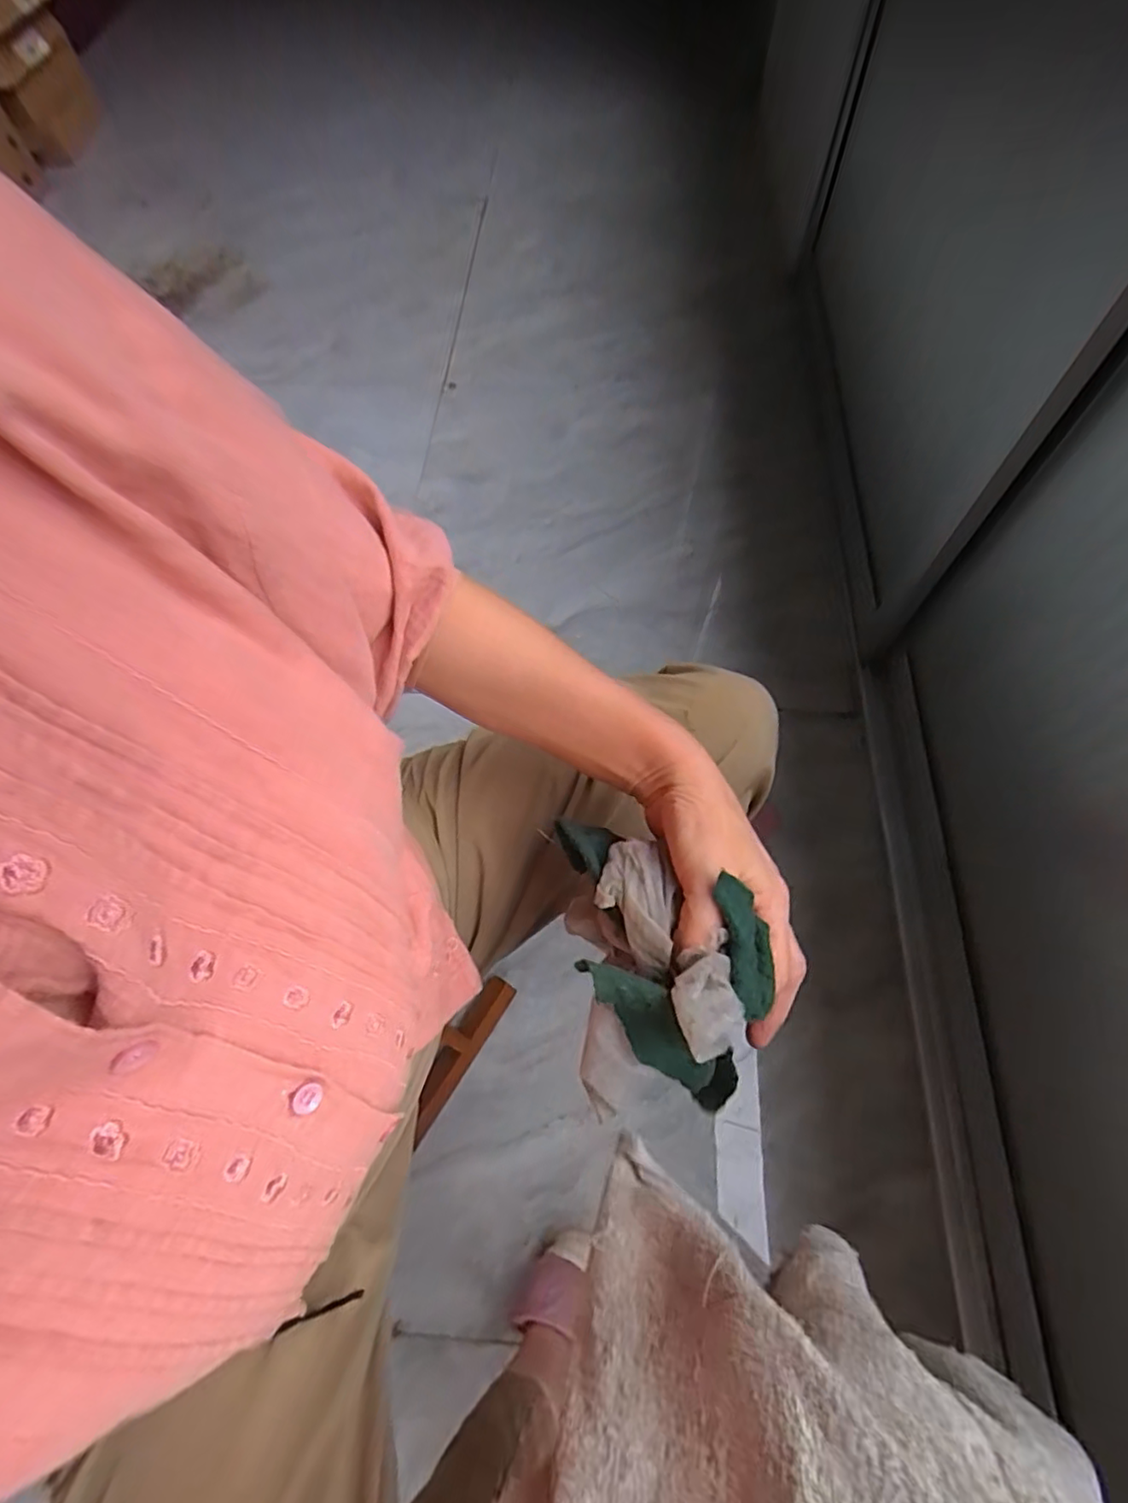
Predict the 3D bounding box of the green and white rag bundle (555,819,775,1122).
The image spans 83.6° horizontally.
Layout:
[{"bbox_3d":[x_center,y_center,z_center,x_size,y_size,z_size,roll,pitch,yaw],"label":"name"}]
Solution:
[{"bbox_3d":[0.055,0.107,0.361,0.105,0.083,0.162,-5,64,-1],"label":"green and white rag bundle"}]

